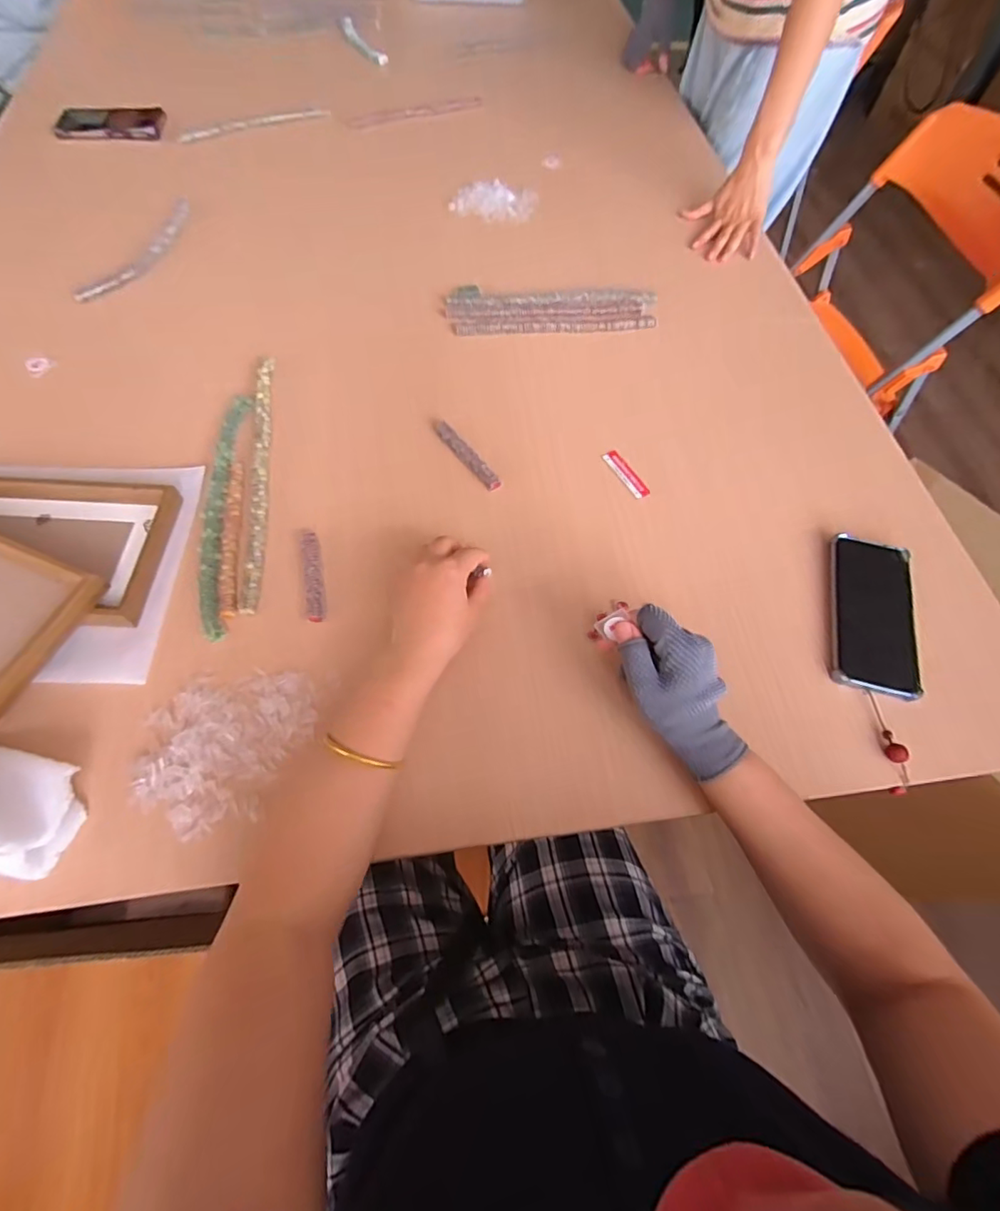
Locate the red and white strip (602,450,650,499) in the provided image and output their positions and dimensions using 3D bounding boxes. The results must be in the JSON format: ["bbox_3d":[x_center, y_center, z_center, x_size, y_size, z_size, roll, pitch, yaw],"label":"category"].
[{"bbox_3d":[0.143,-0.150,0.618,0.022,0.004,0.070,-25,67,-15],"label":"red and white strip"}]

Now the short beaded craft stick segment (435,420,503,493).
[{"bbox_3d":[-0.038,-0.168,0.609,0.019,0.011,0.110,-35,70,-19],"label":"short beaded craft stick segment"}]

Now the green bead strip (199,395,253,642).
[{"bbox_3d":[-0.284,-0.102,0.558,0.032,0.014,0.299,-4,64,-5],"label":"green bead strip"}]

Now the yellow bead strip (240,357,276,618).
[{"bbox_3d":[-0.255,-0.145,0.580,0.018,0.010,0.340,-6,64,-6],"label":"yellow bead strip"}]

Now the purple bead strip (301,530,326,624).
[{"bbox_3d":[-0.181,-0.032,0.530,0.017,0.004,0.103,-10,64,-8],"label":"purple bead strip"}]

